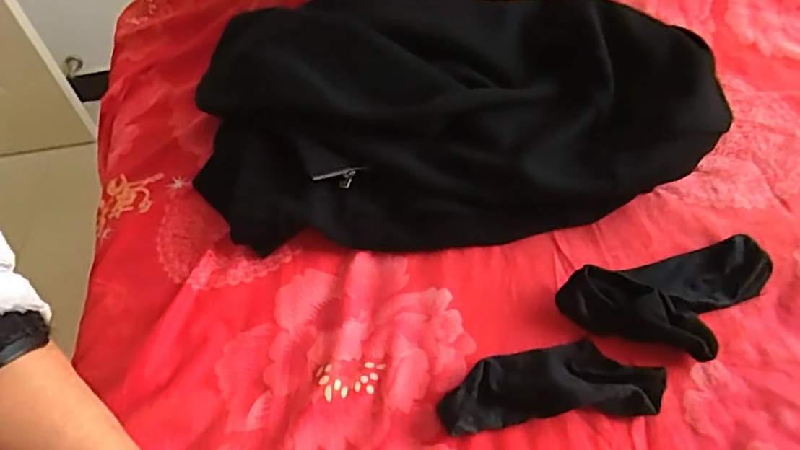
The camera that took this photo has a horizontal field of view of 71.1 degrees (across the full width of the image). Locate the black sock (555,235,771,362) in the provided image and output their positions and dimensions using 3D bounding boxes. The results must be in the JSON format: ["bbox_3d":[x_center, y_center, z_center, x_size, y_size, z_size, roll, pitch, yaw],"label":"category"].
[{"bbox_3d":[0.279,0.072,0.549,0.228,0.040,0.118,-13,50,-6],"label":"black sock"}]

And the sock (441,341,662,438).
[{"bbox_3d":[0.135,0.142,0.507,0.198,0.031,0.069,-6,50,-1],"label":"sock"}]

